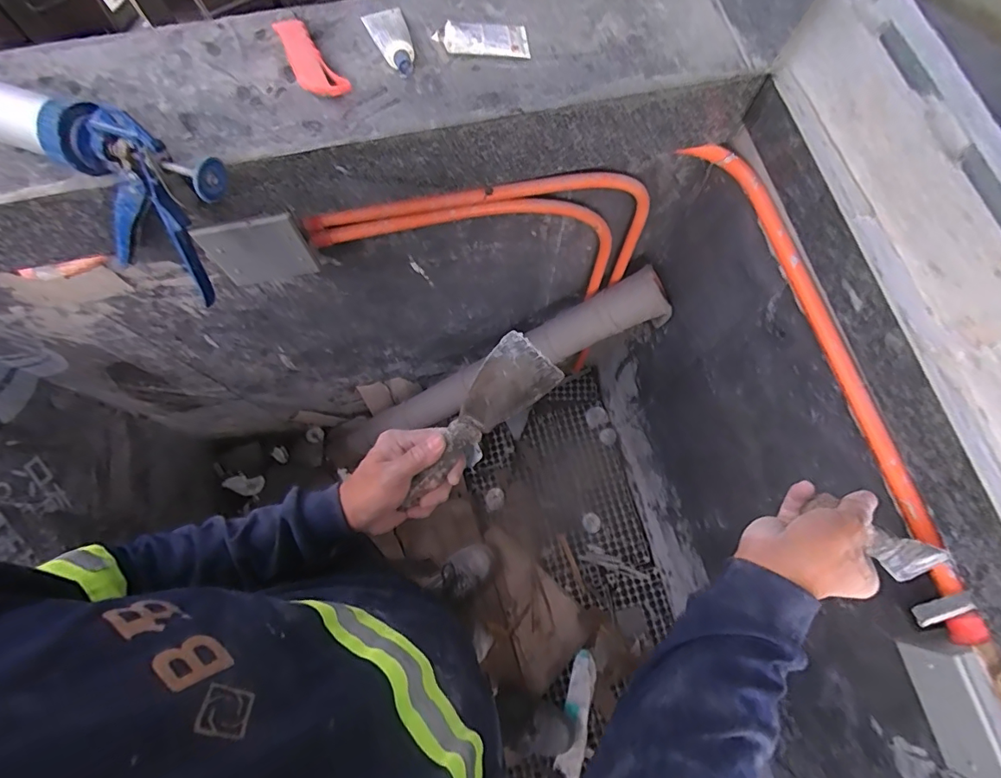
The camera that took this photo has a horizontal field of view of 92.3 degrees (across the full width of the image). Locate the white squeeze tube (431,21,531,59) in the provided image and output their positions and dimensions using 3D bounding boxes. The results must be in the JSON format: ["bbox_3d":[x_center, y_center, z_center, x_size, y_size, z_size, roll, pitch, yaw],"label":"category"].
[{"bbox_3d":[-0.021,-0.397,0.543,0.105,0.020,0.043,0,72,-1],"label":"white squeeze tube"}]

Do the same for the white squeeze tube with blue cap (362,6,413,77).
[{"bbox_3d":[-0.124,-0.398,0.545,0.043,0.026,0.100,-19,74,-7],"label":"white squeeze tube with blue cap"}]

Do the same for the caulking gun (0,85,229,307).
[{"bbox_3d":[-0.491,-0.238,0.493,0.465,0.170,0.085,21,73,6],"label":"caulking gun"}]

